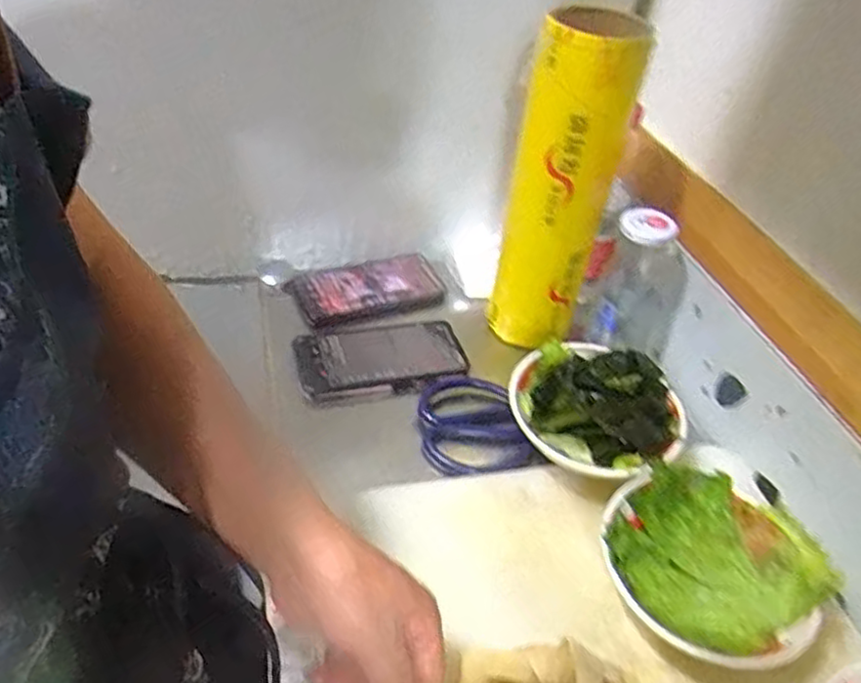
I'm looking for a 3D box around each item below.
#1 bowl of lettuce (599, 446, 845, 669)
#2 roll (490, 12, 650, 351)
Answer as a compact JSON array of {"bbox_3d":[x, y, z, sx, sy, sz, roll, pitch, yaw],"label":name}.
[{"bbox_3d":[0.196,0.164,0.494,0.156,0.065,0.141,-27,51,-33],"label":"bowl of lettuce"},{"bbox_3d":[0.116,-0.129,0.633,0.089,0.307,0.075,13,41,7],"label":"roll"}]

